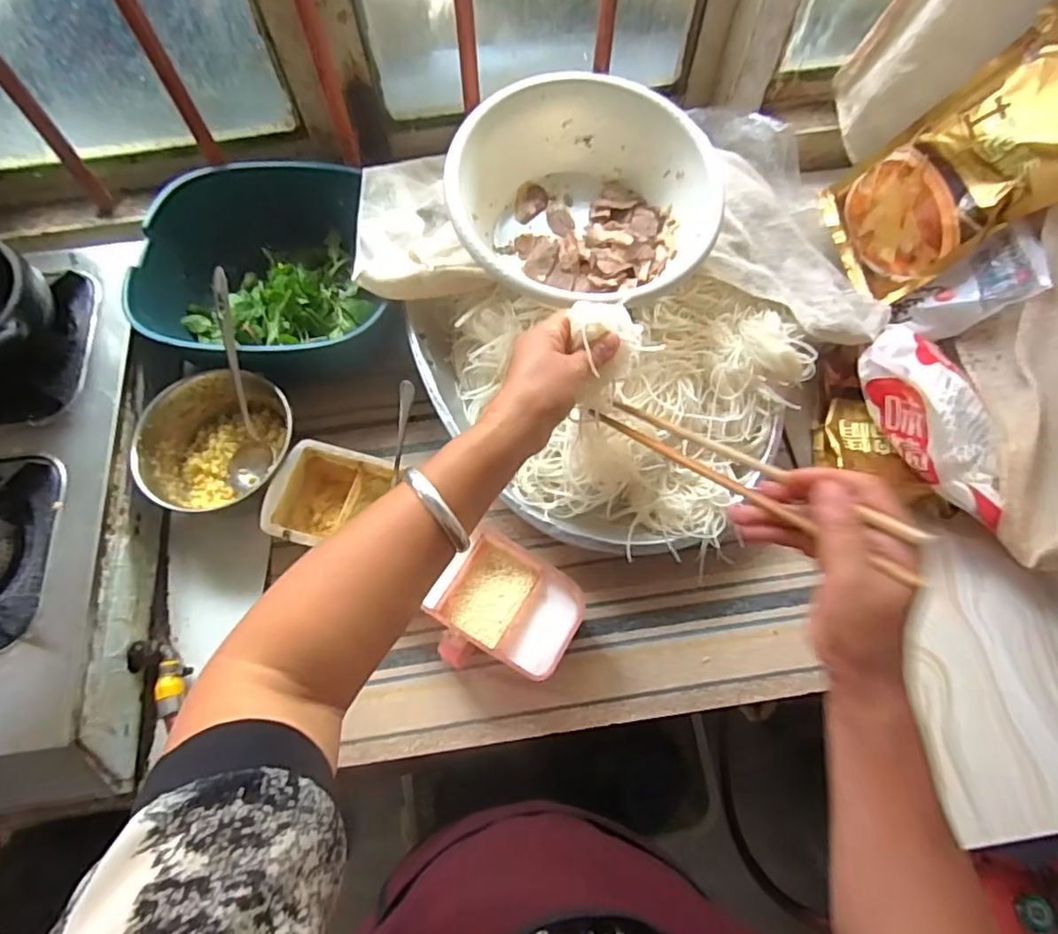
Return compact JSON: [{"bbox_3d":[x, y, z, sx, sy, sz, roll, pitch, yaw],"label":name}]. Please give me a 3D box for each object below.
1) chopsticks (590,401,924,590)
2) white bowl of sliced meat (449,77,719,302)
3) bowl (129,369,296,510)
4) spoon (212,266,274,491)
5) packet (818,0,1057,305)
[{"bbox_3d":[0.137,0.003,0.407,0.028,0.025,0.248,-40,40,-14],"label":"chopsticks"},{"bbox_3d":[0.052,-0.256,0.601,0.252,0.110,0.227,-21,69,-8],"label":"white bowl of sliced meat"},{"bbox_3d":[-0.330,-0.033,0.641,0.149,0.071,0.146,0,68,1],"label":"bowl"},{"bbox_3d":[-0.294,-0.083,0.610,0.052,0.223,0.056,2,26,2],"label":"spoon"},{"bbox_3d":[0.457,-0.315,0.647,0.046,0.258,0.183,-3,74,-31],"label":"packet"}]

